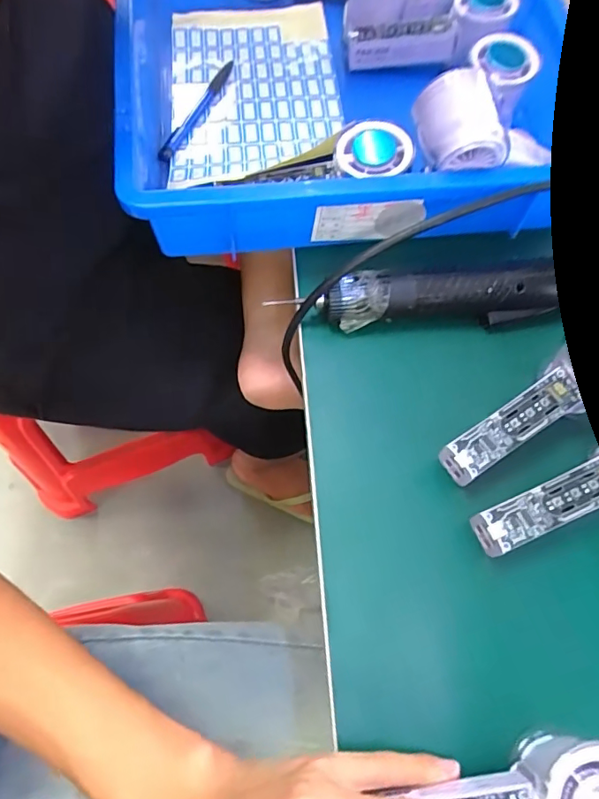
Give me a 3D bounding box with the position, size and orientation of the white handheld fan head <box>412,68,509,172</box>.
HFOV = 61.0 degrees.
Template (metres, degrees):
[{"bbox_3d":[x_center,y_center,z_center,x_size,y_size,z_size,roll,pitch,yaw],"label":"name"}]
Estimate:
[{"bbox_3d":[0.110,-0.185,0.351,0.047,0.045,0.058,-15,68,-10],"label":"white handheld fan head"}]

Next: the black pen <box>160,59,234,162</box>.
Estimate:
[{"bbox_3d":[-0.087,-0.257,0.443,0.011,0.014,0.139,21,67,6],"label":"black pen"}]

